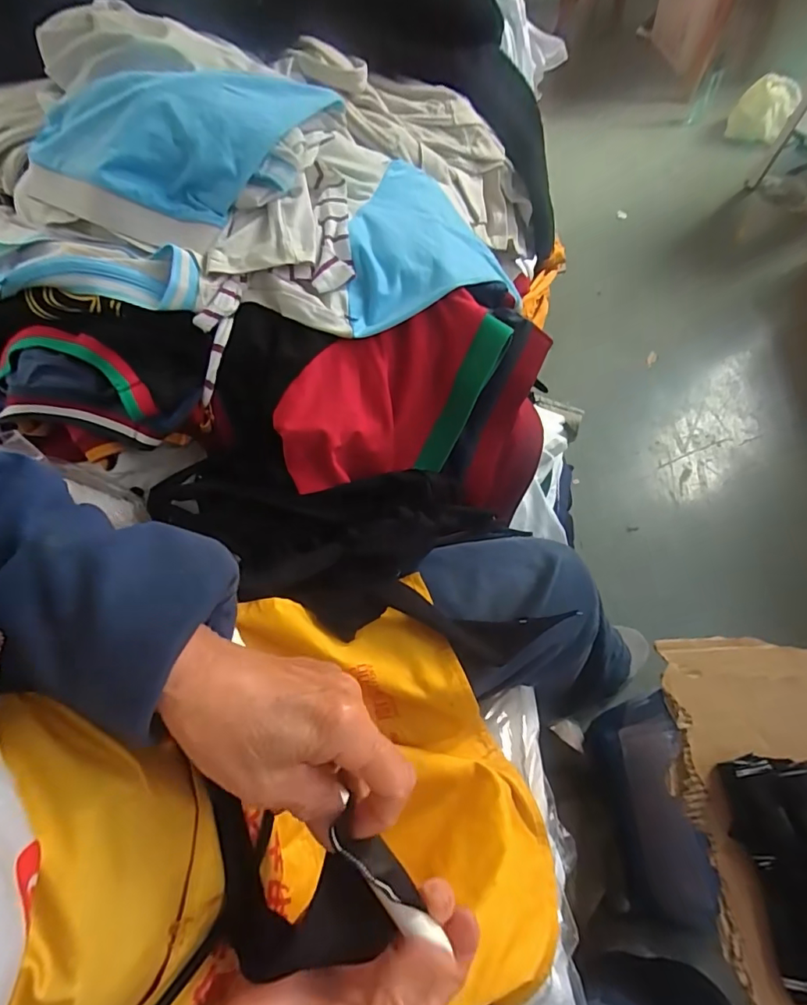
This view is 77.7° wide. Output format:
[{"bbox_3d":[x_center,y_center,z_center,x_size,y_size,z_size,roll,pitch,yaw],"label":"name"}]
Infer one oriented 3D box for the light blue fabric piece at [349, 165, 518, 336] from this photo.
[{"bbox_3d":[0.021,-0.240,0.457,0.153,0.043,0.217,-7,59,-3],"label":"light blue fabric piece"}]

